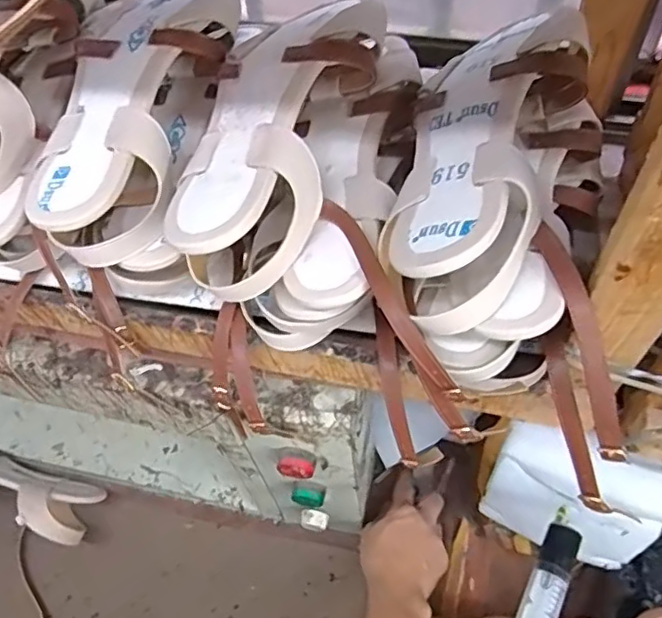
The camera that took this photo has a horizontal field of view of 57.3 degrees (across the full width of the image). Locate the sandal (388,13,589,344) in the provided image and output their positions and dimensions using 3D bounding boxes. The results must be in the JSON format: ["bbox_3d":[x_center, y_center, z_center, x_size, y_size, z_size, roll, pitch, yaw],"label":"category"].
[{"bbox_3d":[0.083,-0.075,0.320,0.076,0.063,0.197,1,55,39],"label":"sandal"}]

